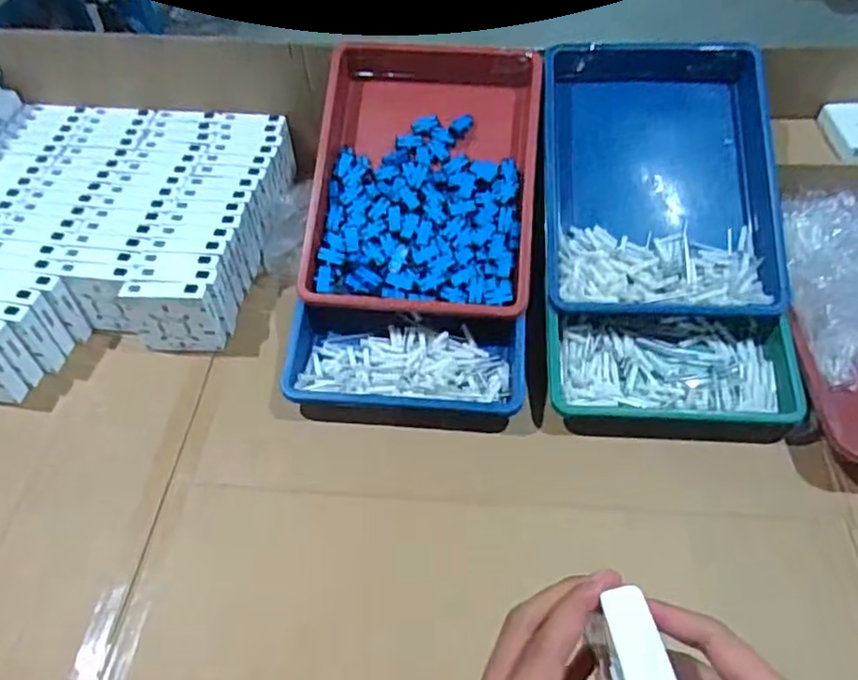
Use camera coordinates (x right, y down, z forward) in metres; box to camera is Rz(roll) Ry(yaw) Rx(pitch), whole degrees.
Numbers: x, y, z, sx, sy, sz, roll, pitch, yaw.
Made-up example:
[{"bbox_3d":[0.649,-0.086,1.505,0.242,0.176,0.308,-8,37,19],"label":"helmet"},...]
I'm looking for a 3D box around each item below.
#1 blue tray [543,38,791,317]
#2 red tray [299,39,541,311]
[{"bbox_3d":[0.244,-0.180,0.693,0.240,0.049,0.320,1,73,3],"label":"blue tray"},{"bbox_3d":[-0.005,-0.183,0.705,0.237,0.055,0.321,4,70,4],"label":"red tray"}]

